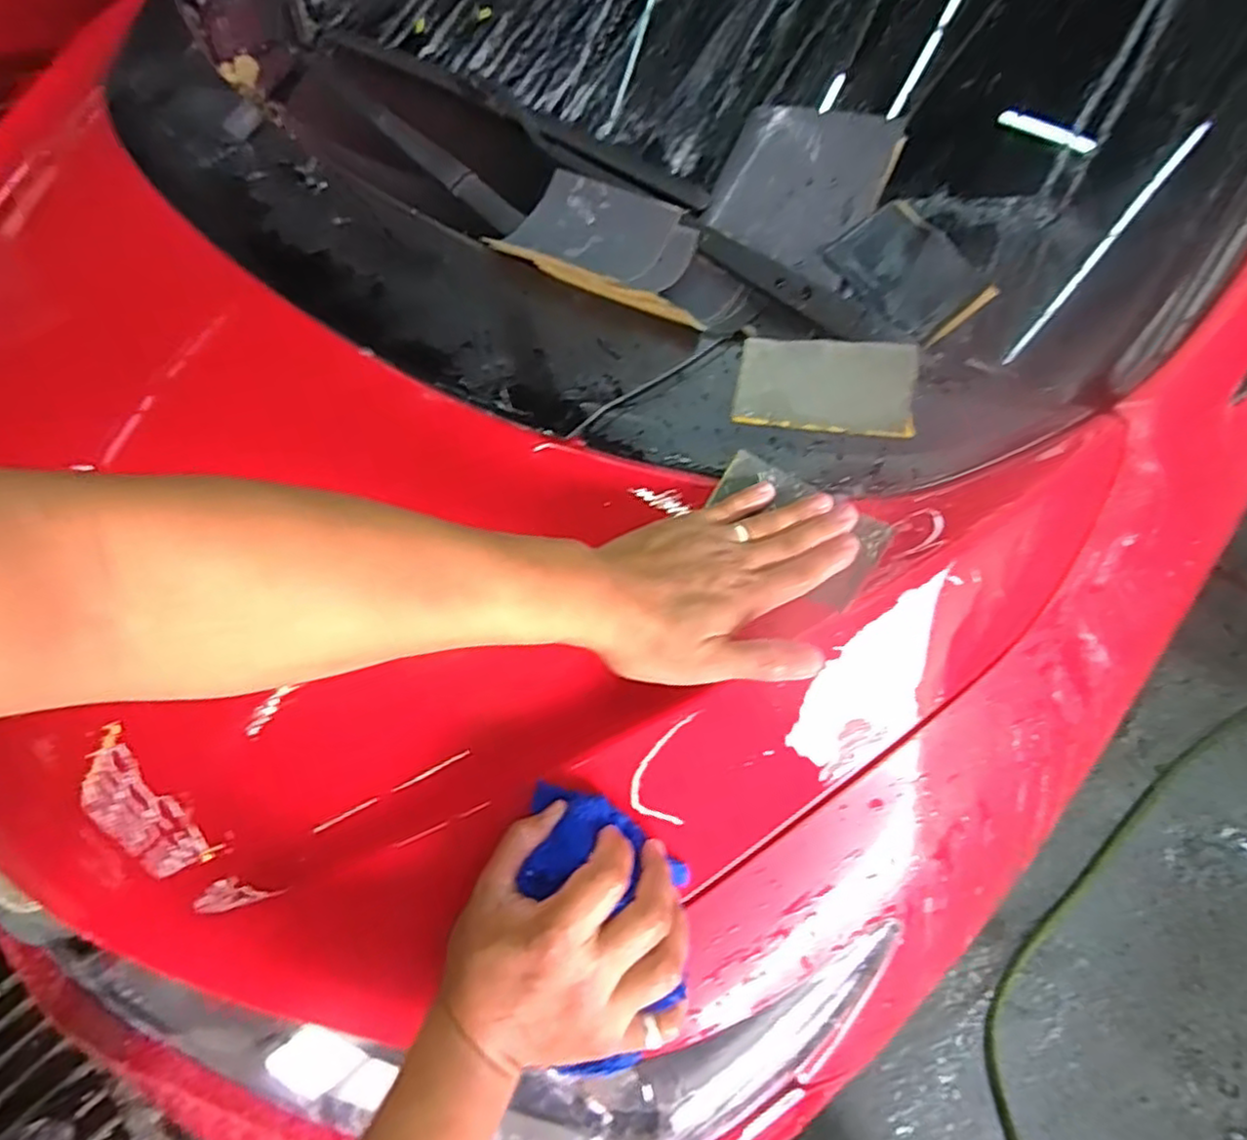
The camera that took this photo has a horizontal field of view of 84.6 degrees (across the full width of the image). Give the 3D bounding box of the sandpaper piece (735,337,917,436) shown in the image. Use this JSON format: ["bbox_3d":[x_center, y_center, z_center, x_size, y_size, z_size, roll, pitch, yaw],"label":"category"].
[{"bbox_3d":[0.140,-0.129,0.477,0.118,0.005,0.072,8,72,10],"label":"sandpaper piece"}]

